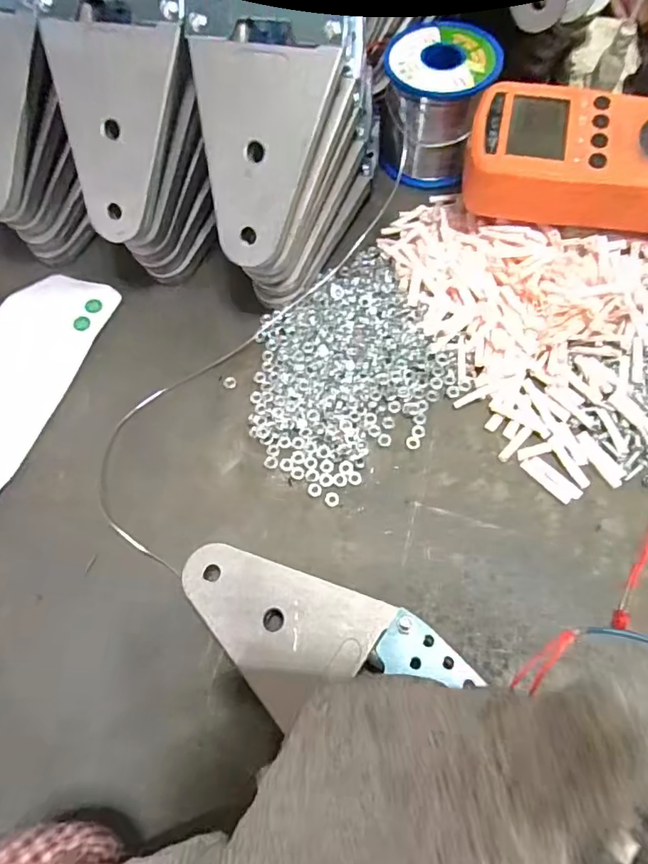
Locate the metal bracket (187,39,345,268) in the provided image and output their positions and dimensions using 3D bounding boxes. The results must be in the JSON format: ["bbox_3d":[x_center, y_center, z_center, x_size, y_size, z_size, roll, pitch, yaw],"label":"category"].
[{"bbox_3d":[-0.029,-0.125,0.246,0.062,0.089,0.004,8,23,7],"label":"metal bracket"}]

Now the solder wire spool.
[{"bbox_3d":[0.070,-0.201,0.332,0.059,0.070,0.059,-1,68,2],"label":"solder wire spool"}]

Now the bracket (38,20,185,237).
[{"bbox_3d":[-0.099,-0.141,0.255,0.060,0.088,0.004,8,23,9],"label":"bracket"}]

